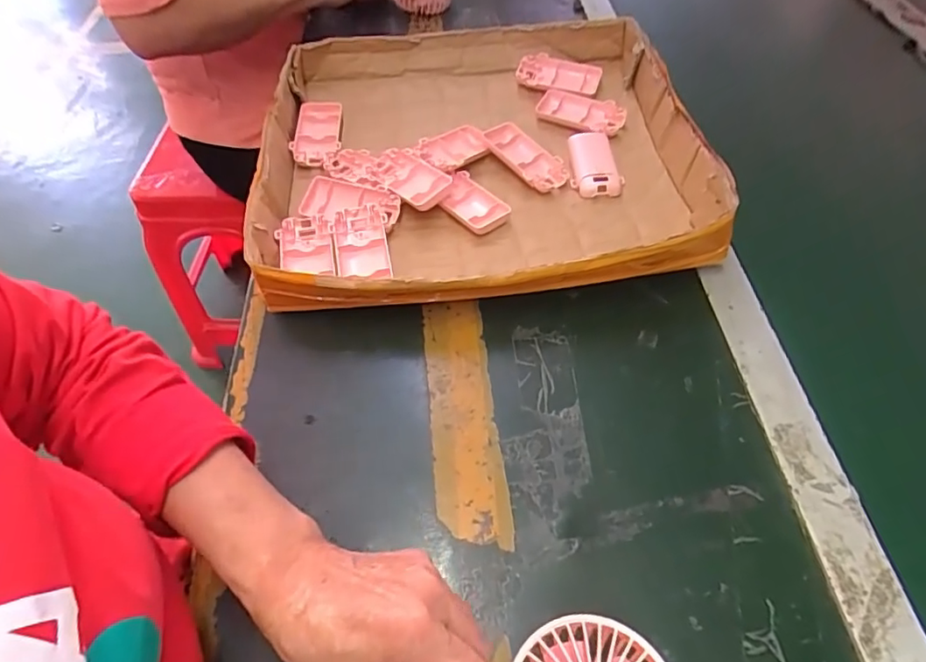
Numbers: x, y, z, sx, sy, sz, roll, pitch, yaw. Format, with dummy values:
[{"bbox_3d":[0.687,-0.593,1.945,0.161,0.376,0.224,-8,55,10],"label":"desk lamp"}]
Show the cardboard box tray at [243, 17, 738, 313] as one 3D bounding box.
[{"bbox_3d":[0.011,-0.178,0.557,0.408,0.079,0.375,-7,55,-5],"label":"cardboard box tray"}]

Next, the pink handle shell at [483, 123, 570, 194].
[{"bbox_3d":[0.064,-0.179,0.566,0.096,0.012,0.046,42,64,11],"label":"pink handle shell"}]

